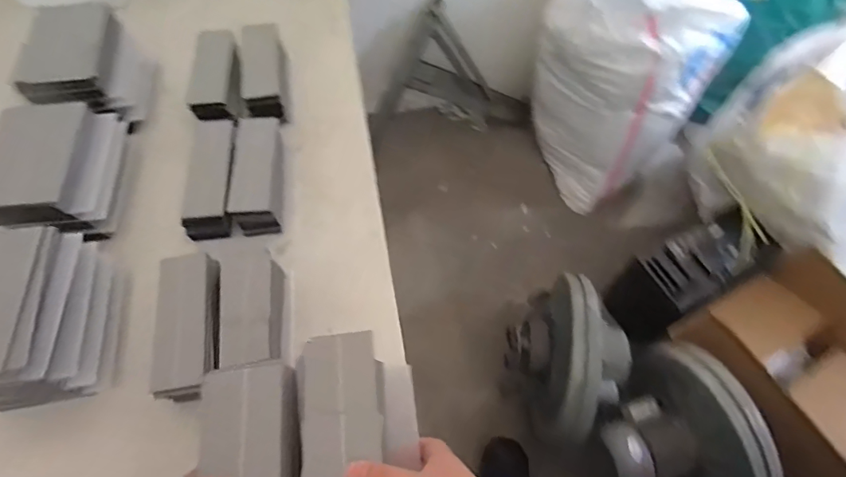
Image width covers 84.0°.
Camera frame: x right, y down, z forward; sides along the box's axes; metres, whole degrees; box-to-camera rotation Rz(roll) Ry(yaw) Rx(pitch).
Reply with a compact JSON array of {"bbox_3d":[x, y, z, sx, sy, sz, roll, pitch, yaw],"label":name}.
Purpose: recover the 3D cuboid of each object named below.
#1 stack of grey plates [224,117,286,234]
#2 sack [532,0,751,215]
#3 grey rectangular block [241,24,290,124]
[{"bbox_3d":[-0.234,-0.094,0.676,0.064,0.054,0.175,-3,63,-3],"label":"stack of grey plates"},{"bbox_3d":[0.581,-0.465,1.357,0.330,0.729,0.364,-32,67,-16],"label":"sack"},{"bbox_3d":[-0.252,-0.259,0.754,0.063,0.063,0.168,-7,63,-4],"label":"grey rectangular block"}]

